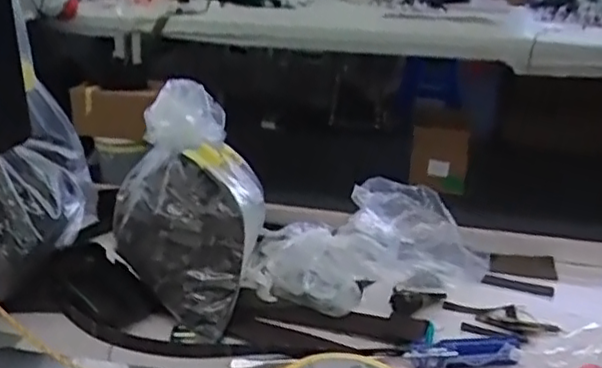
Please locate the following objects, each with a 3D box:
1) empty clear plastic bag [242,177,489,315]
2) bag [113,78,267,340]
[{"bbox_3d":[0.069,0.059,0.609,0.235,0.095,0.111,-2,22,-8],"label":"empty clear plastic bag"},{"bbox_3d":[-0.099,0.018,0.572,0.124,0.171,0.155,2,22,4],"label":"bag"}]

